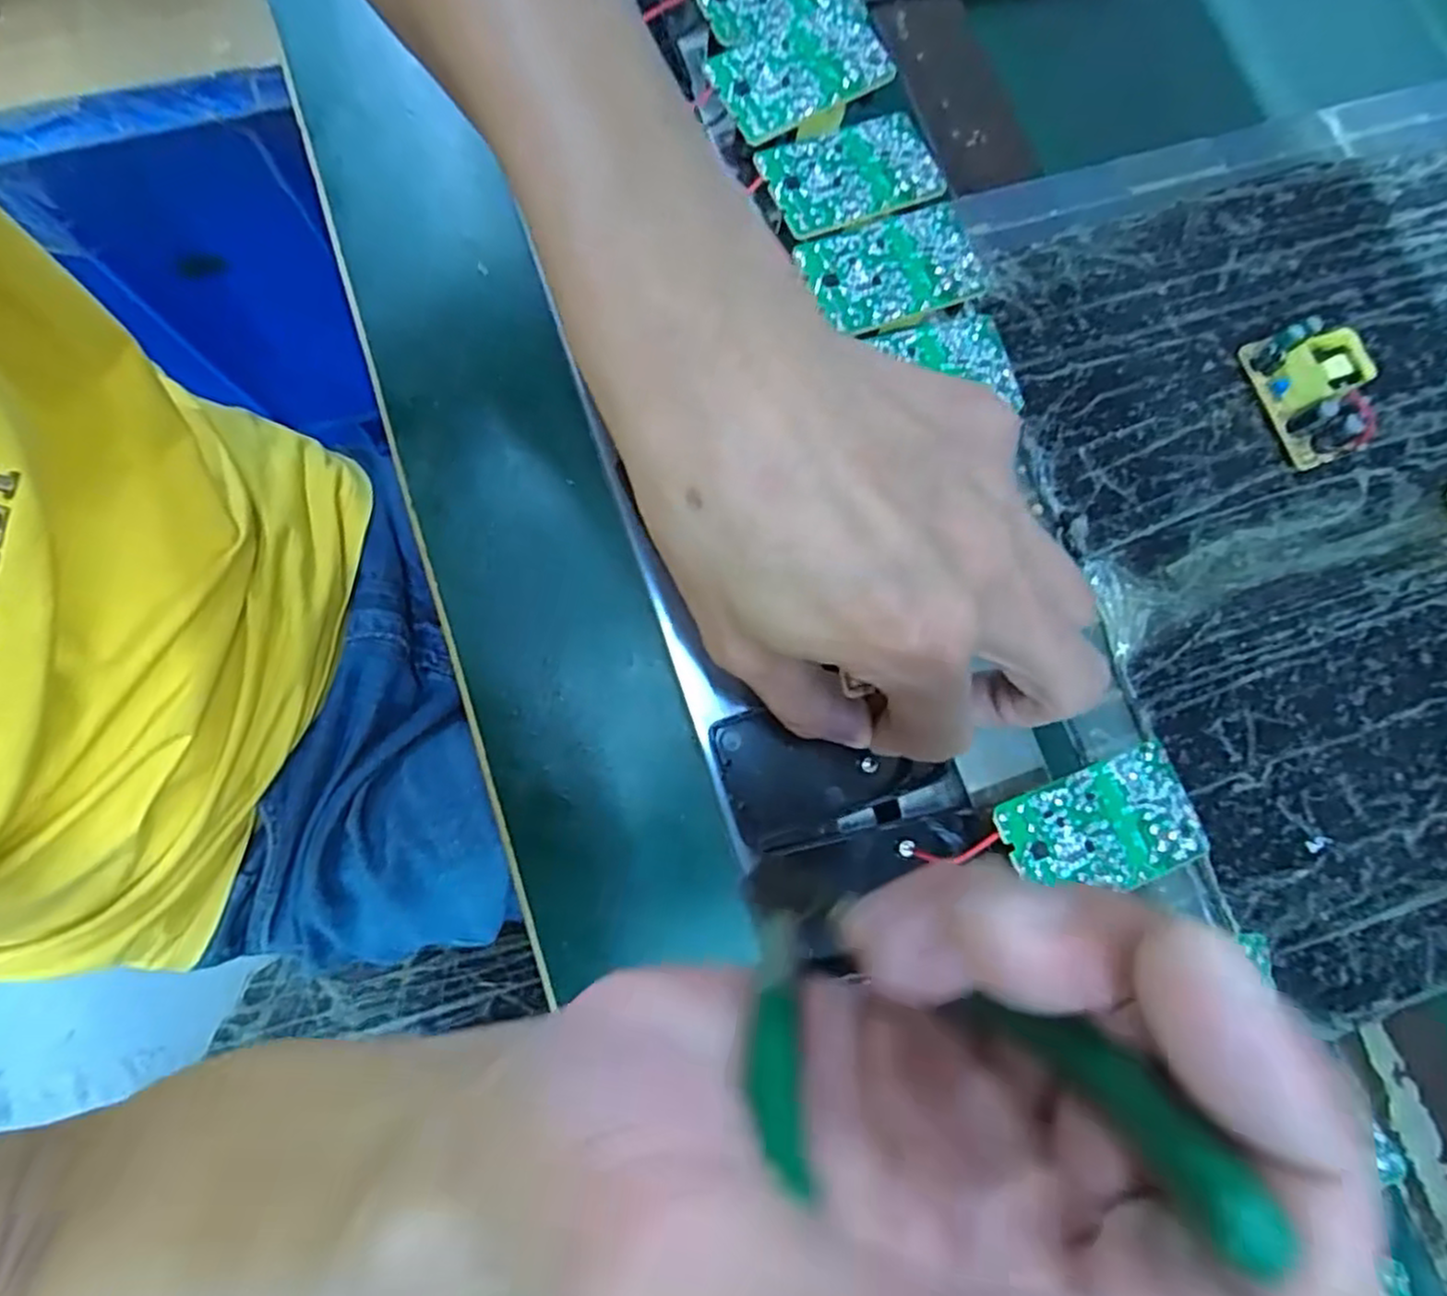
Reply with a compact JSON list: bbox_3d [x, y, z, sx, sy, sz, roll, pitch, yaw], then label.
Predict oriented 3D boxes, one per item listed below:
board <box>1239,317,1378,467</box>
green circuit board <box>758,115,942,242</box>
[{"bbox_3d":[0.265,-0.116,0.330,0.034,0.024,0.061,-20,80,-5],"label":"board"},{"bbox_3d":[0.047,-0.170,0.267,0.062,0.007,0.036,-18,81,-8],"label":"green circuit board"}]

